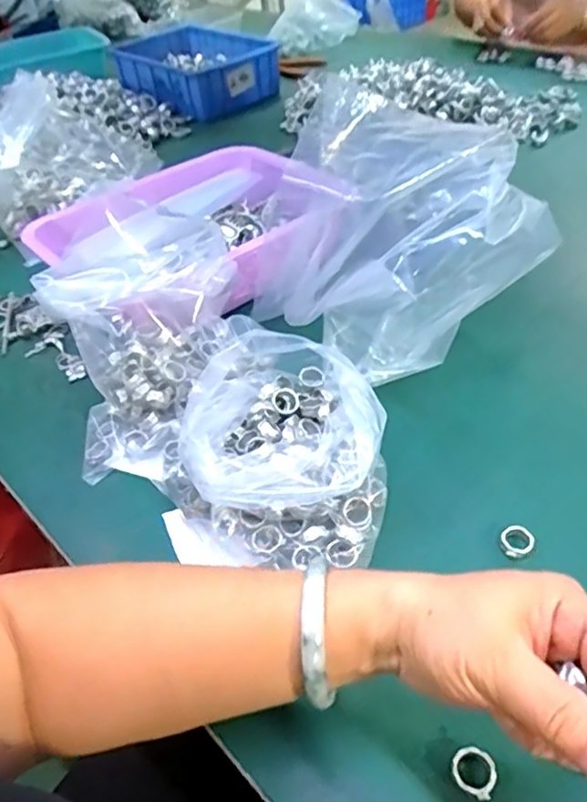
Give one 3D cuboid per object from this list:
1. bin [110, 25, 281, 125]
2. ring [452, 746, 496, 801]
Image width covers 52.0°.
[{"bbox_3d":[-0.207,-0.641,1.173,0.220,0.089,0.337,-35,51,-26],"label":"bin"},{"bbox_3d":[0.090,0.183,0.299,0.020,0.008,0.023,17,49,23],"label":"ring"}]

